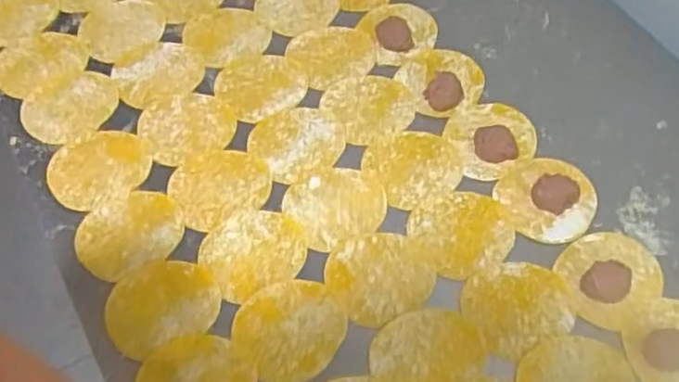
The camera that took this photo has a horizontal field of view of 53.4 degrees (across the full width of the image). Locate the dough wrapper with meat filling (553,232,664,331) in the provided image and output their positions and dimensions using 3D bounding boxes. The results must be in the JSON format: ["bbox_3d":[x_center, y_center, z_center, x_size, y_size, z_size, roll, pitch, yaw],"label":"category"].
[{"bbox_3d":[0.217,0.066,0.543,0.086,0.011,0.071,-33,65,-18],"label":"dough wrapper with meat filling"}]

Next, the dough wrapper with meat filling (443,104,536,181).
[{"bbox_3d":[0.138,-0.050,0.619,0.084,0.013,0.075,-35,66,-19],"label":"dough wrapper with meat filling"}]

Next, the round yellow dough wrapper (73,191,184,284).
[{"bbox_3d":[-0.175,0.035,0.565,0.086,0.004,0.068,-28,64,-16],"label":"round yellow dough wrapper"}]

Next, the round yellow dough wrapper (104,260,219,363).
[{"bbox_3d":[-0.141,0.090,0.534,0.086,0.006,0.070,-24,63,-14],"label":"round yellow dough wrapper"}]

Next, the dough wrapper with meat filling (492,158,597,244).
[{"bbox_3d":[0.182,0.004,0.578,0.079,0.020,0.075,0,60,-1],"label":"dough wrapper with meat filling"}]

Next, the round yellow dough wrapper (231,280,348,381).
[{"bbox_3d":[-0.036,0.107,0.525,0.080,0.008,0.077,0,60,1],"label":"round yellow dough wrapper"}]

